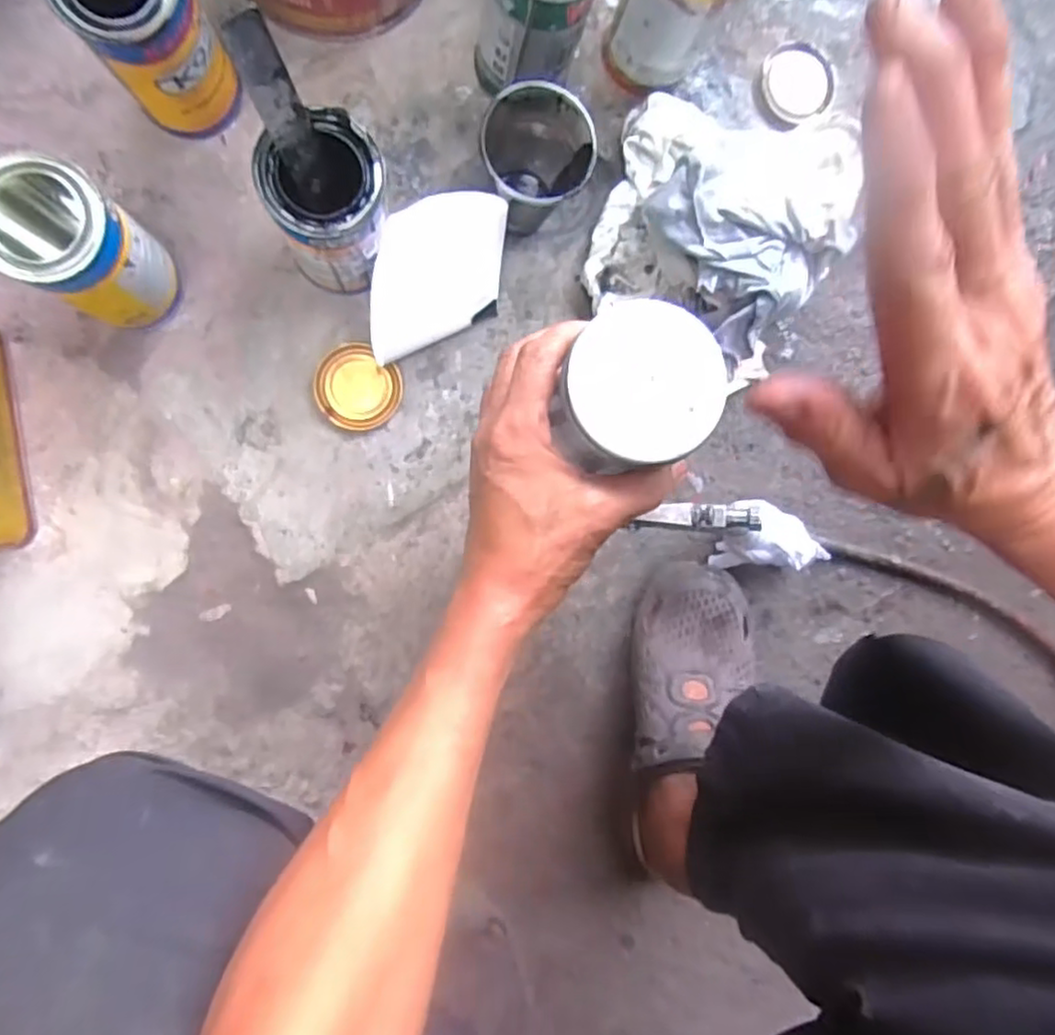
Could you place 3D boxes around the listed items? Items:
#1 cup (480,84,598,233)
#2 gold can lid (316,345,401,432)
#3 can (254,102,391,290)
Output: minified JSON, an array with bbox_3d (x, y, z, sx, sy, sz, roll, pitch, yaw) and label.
[{"bbox_3d":[0.005,-0.256,0.495,0.076,0.102,0.082,-1,94,-9],"label":"cup"},{"bbox_3d":[-0.130,-0.101,0.526,0.064,0.009,0.065,-1,94,-9],"label":"gold can lid"},{"bbox_3d":[-0.131,-0.203,0.463,0.072,0.131,0.075,-1,94,-9],"label":"can"}]

